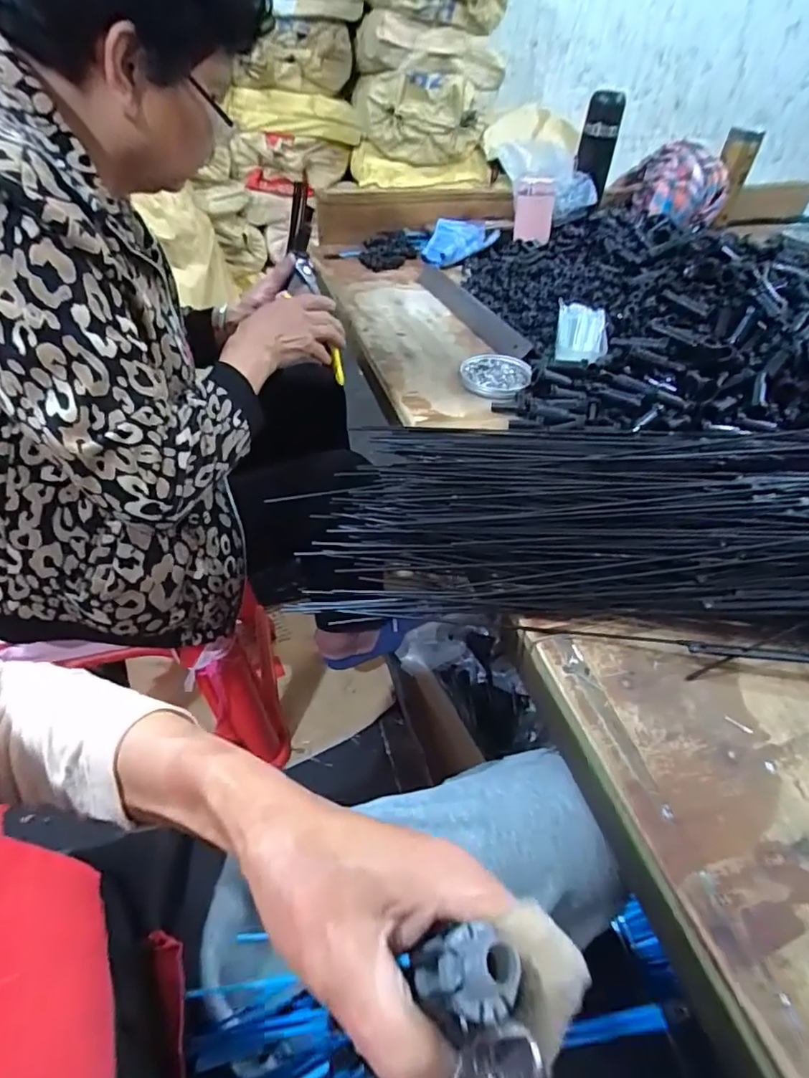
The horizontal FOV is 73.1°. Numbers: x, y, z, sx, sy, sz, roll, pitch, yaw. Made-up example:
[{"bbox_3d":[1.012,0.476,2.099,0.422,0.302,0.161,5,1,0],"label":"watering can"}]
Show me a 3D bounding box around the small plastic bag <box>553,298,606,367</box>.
[{"bbox_3d":[0.233,-0.268,0.714,0.066,0.026,0.148,9,44,9],"label":"small plastic bag"}]

